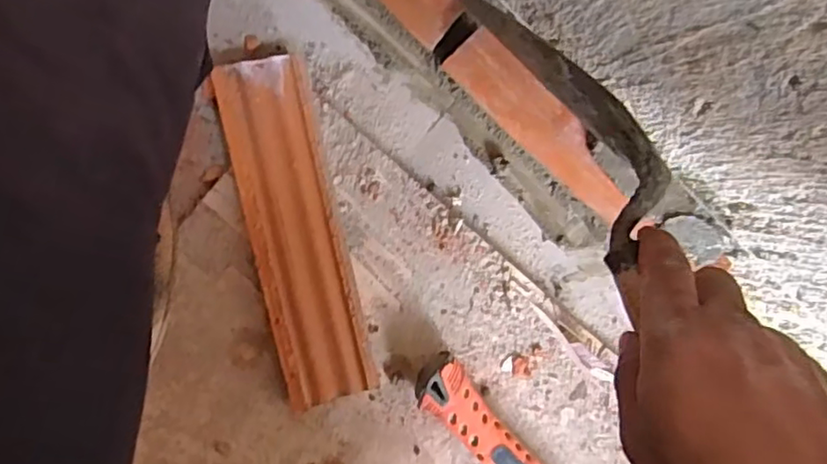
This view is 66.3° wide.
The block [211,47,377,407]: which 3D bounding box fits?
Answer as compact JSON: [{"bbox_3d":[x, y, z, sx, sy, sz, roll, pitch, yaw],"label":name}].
[{"bbox_3d":[-0.077,0.001,0.423,0.058,0.027,0.223,-13,93,-10],"label":"block"}]

